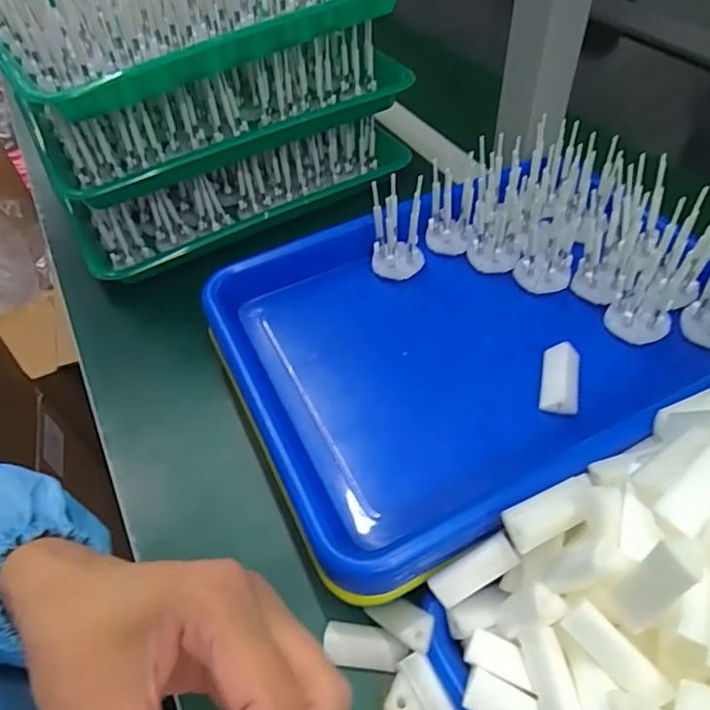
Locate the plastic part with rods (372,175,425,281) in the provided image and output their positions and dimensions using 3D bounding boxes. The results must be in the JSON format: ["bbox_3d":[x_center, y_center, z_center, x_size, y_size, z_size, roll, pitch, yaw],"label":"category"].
[{"bbox_3d":[0.031,-0.092,0.404,0.037,0.078,0.033,-2,49,2],"label":"plastic part with rods"}]

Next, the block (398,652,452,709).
[{"bbox_3d":[0.037,0.167,0.267,0.012,0.014,0.045,-25,69,-17],"label":"block"}]

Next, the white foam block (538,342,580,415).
[{"bbox_3d":[0.128,0.014,0.346,0.022,0.012,0.047,9,51,11],"label":"white foam block"}]

